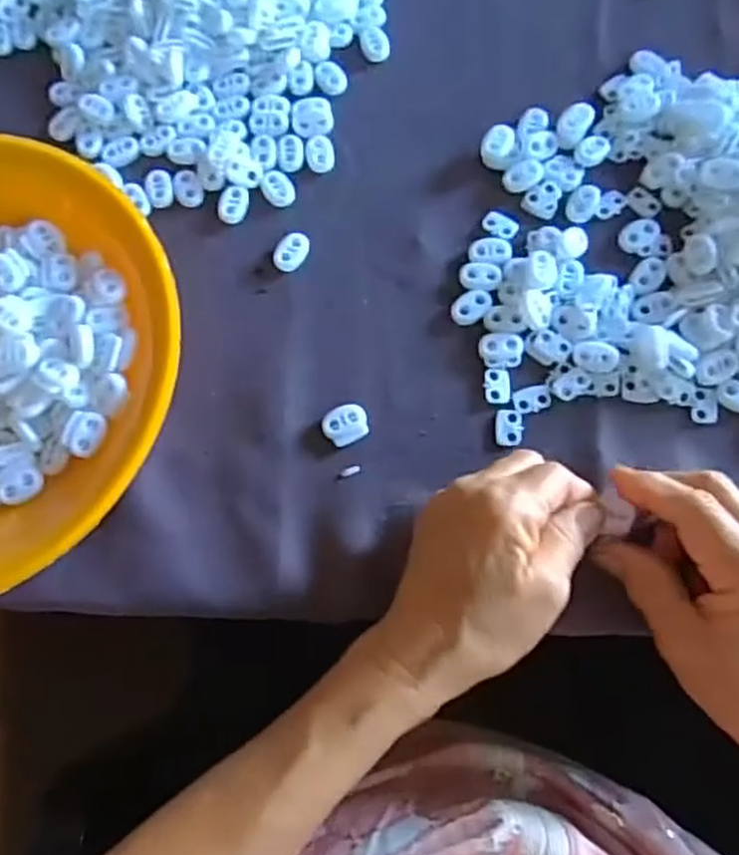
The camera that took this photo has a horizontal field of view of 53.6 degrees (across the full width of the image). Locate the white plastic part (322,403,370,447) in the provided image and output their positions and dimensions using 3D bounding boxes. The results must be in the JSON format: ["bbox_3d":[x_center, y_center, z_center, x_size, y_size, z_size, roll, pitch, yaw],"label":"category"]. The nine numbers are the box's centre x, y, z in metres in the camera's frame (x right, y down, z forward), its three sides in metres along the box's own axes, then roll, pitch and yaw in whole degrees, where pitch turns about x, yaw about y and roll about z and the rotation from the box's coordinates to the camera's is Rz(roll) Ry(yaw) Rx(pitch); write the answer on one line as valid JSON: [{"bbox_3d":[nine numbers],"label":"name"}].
[{"bbox_3d":[-0.012,-0.002,0.369,0.023,0.004,0.019,-23,74,-5],"label":"white plastic part"}]

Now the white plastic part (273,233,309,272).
[{"bbox_3d":[-0.042,-0.095,0.394,0.015,0.004,0.024,32,77,11],"label":"white plastic part"}]

